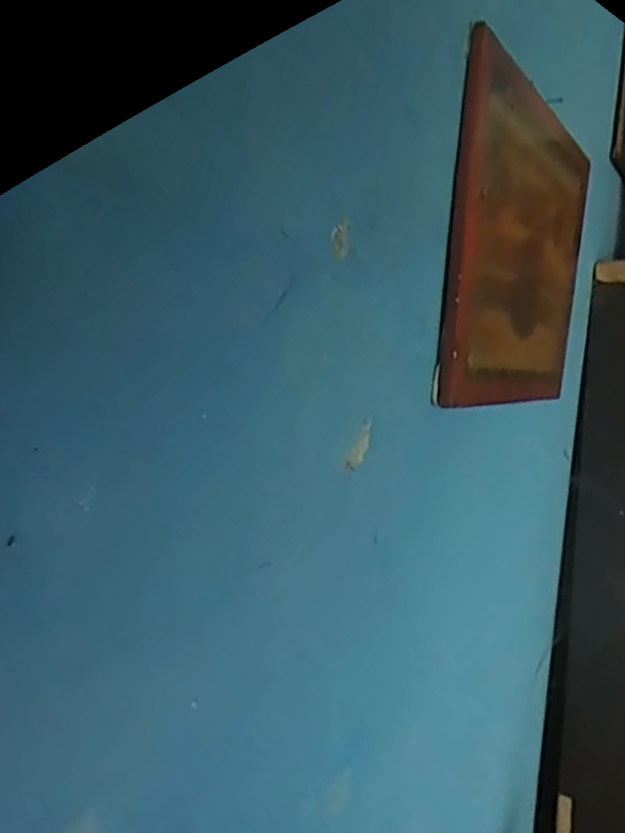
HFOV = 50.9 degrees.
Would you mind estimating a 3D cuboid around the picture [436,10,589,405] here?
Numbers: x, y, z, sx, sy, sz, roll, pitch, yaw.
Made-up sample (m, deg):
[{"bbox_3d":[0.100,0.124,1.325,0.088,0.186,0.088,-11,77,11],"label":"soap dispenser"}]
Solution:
[{"bbox_3d":[0.244,-0.178,0.741,0.022,0.317,0.406,8,5,34],"label":"picture"}]

